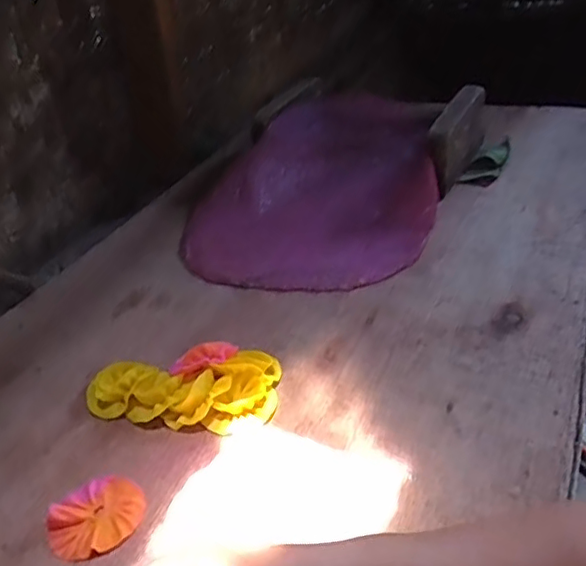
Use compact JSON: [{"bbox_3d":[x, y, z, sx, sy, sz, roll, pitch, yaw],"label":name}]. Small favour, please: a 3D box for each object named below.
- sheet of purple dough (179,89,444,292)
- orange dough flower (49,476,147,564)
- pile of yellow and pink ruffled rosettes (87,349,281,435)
[{"bbox_3d":[0.014,-0.134,0.824,0.331,0.148,0.325,5,36,19],"label":"sheet of purple dough"},{"bbox_3d":[-0.156,0.183,0.488,0.073,0.013,0.062,-29,40,-29],"label":"orange dough flower"},{"bbox_3d":[-0.109,0.103,0.586,0.187,0.030,0.080,-4,34,5],"label":"pile of yellow and pink ruffled rosettes"}]

